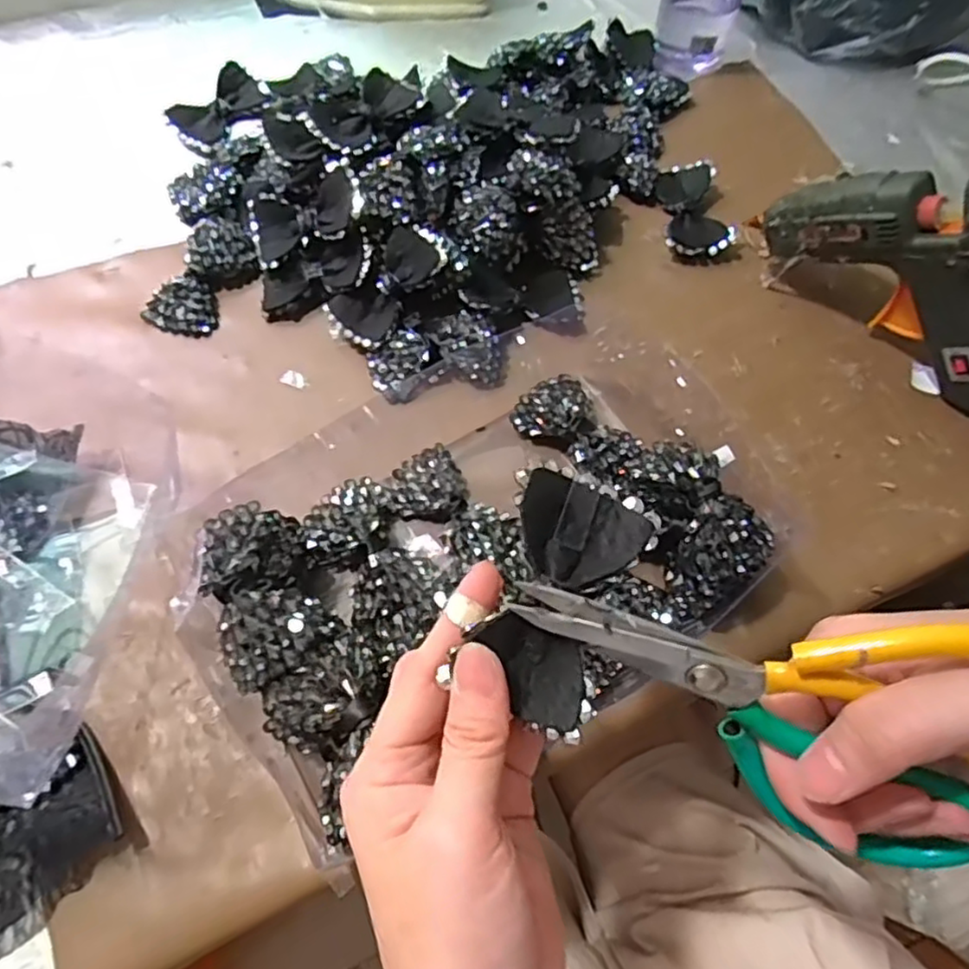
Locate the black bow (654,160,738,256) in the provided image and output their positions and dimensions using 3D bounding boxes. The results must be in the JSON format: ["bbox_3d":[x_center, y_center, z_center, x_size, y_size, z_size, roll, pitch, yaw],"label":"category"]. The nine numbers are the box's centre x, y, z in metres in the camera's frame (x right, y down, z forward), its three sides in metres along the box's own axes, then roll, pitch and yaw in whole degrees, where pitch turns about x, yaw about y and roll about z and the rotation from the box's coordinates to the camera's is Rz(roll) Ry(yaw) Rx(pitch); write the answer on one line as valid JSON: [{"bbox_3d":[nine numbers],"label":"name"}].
[{"bbox_3d":[0.166,-0.222,0.539,0.051,0.020,0.098,-1,64,-2],"label":"black bow"}]

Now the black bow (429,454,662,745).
[{"bbox_3d":[0.029,0.040,0.239,0.050,0.011,0.091,13,76,3],"label":"black bow"}]

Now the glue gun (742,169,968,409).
[{"bbox_3d":[0.283,-0.145,0.432,0.041,0.135,0.210,-41,72,-19],"label":"glue gun"}]

